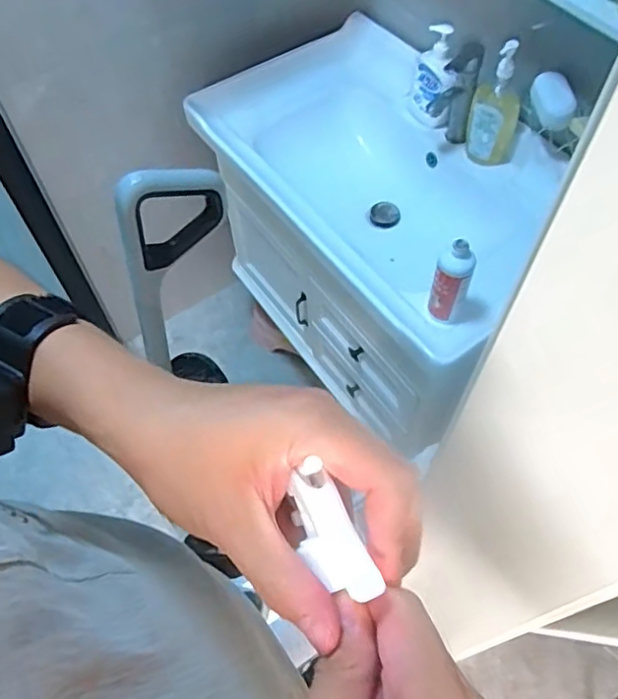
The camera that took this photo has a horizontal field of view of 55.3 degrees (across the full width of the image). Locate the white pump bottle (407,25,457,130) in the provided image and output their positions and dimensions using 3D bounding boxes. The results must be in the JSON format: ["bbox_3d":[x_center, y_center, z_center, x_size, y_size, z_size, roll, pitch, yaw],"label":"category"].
[{"bbox_3d":[0.246,-0.534,1.167,0.062,0.176,0.102,-12,59,-7],"label":"white pump bottle"}]

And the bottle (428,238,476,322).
[{"bbox_3d":[0.217,-0.099,0.907,0.050,0.151,0.048,0,58,0],"label":"bottle"}]

